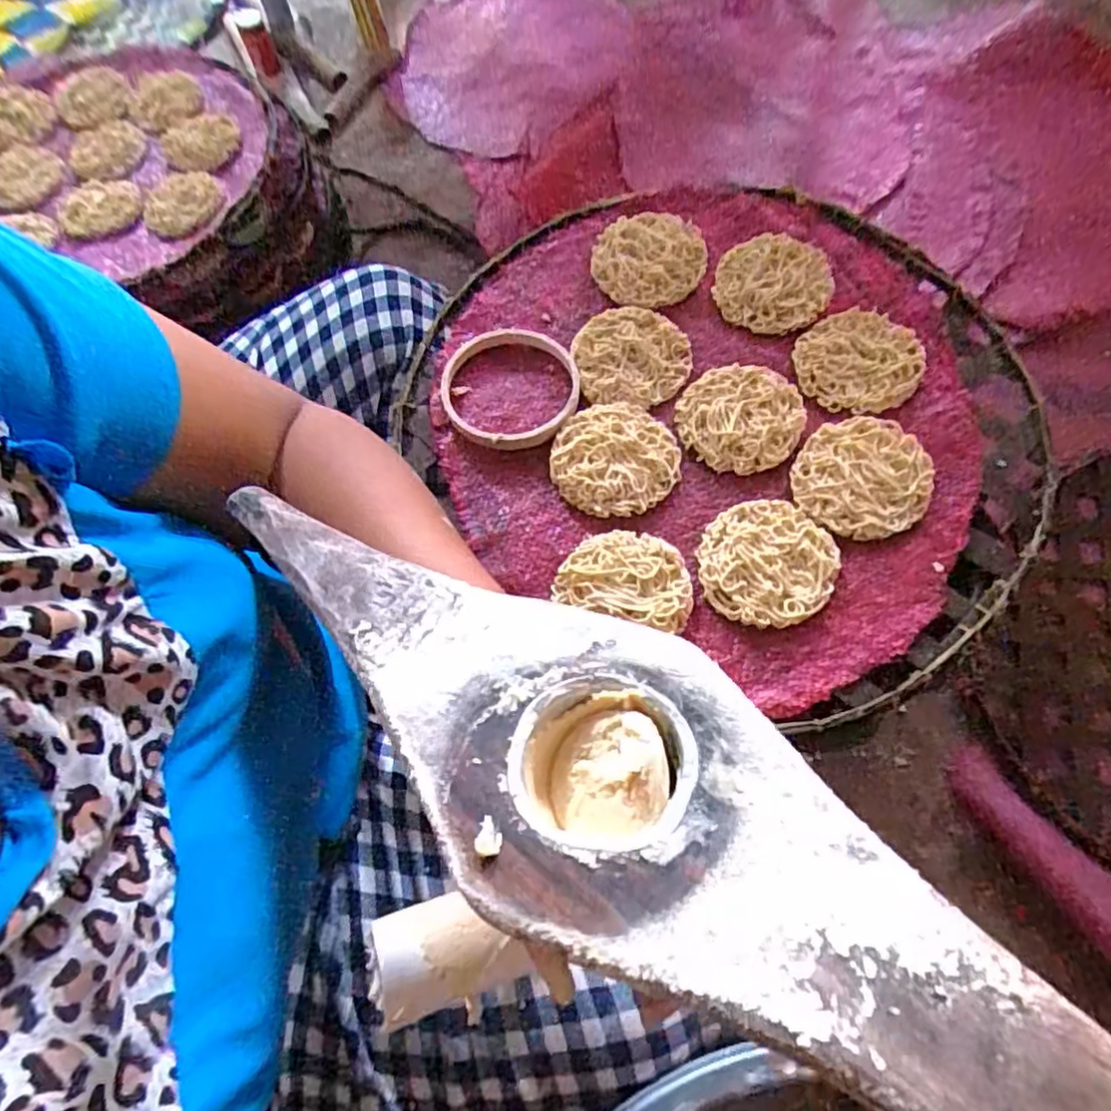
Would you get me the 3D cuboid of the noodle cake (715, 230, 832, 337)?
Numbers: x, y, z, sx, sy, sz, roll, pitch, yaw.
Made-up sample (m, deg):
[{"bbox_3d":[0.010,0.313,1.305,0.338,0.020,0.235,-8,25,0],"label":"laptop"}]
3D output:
[{"bbox_3d":[0.146,-0.184,0.441,0.073,0.009,0.071,-1,68,3],"label":"noodle cake"}]

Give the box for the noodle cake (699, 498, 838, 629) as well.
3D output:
[{"bbox_3d":[0.118,0.004,0.375,0.076,0.008,0.071,-1,68,3],"label":"noodle cake"}]

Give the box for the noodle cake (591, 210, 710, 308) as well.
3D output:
[{"bbox_3d":[0.063,-0.205,0.455,0.071,0.012,0.074,-1,68,3],"label":"noodle cake"}]

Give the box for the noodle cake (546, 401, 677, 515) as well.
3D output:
[{"bbox_3d":[0.037,-0.059,0.406,0.078,0.010,0.073,-1,68,3],"label":"noodle cake"}]

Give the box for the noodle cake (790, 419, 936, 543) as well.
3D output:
[{"bbox_3d":[0.179,-0.047,0.386,0.074,0.007,0.075,-1,68,3],"label":"noodle cake"}]

